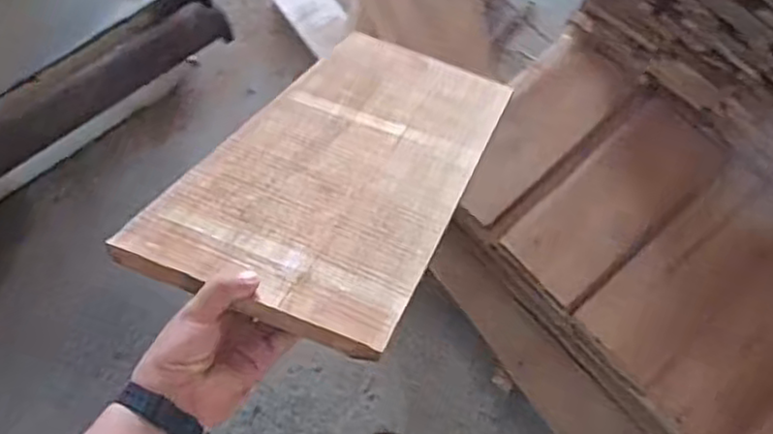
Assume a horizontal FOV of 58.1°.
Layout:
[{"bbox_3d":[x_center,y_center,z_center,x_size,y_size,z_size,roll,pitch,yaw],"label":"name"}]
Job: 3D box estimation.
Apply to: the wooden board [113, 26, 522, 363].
[{"bbox_3d":[-0.033,-0.062,0.723,0.235,0.014,0.472,22,41,9],"label":"wooden board"}]

